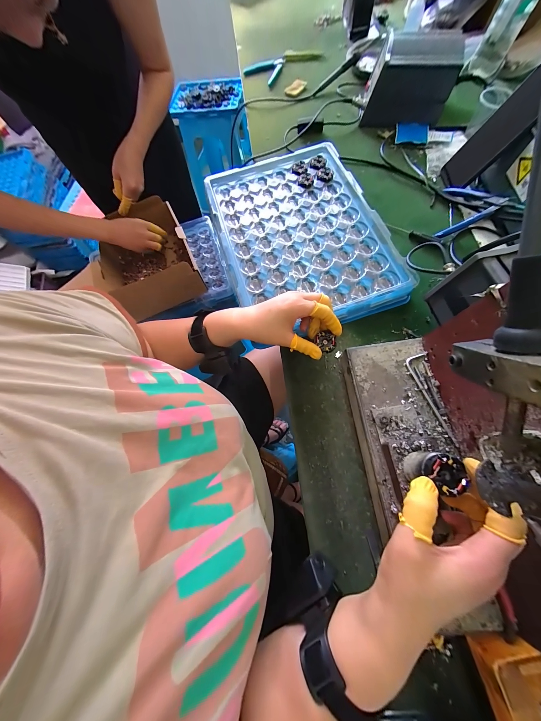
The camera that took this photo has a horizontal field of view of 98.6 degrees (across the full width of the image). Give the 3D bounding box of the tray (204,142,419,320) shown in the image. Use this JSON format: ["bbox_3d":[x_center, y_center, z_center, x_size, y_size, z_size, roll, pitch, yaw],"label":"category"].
[{"bbox_3d":[0.050,-0.238,0.428,0.278,0.036,0.382,-18,70,-1],"label":"tray"}]

